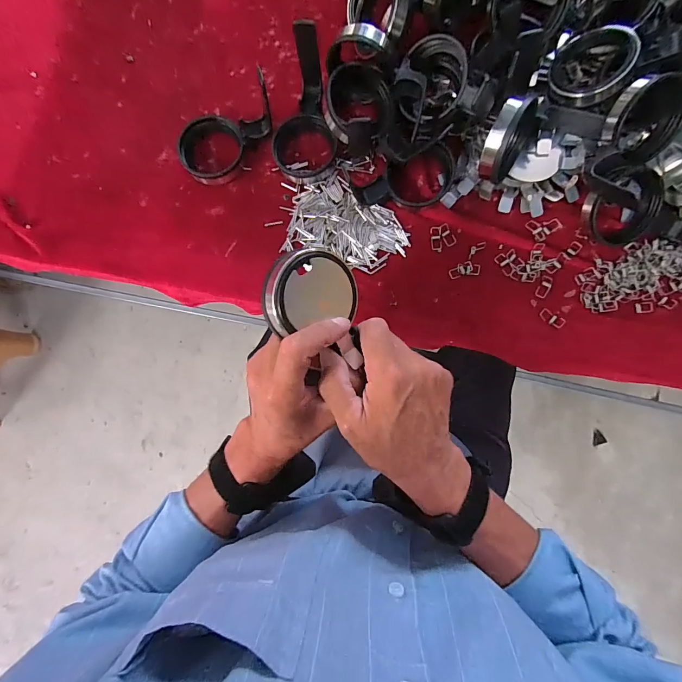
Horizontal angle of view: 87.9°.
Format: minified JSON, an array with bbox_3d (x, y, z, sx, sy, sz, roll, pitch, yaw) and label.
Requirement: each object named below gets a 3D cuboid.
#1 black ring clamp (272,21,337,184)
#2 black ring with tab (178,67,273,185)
[{"bbox_3d":[-0.037,-0.242,0.371,0.066,0.039,0.137,6,112,3],"label":"black ring clamp"},{"bbox_3d":[-0.123,-0.214,0.366,0.110,0.075,0.064,-3,88,4],"label":"black ring with tab"}]

